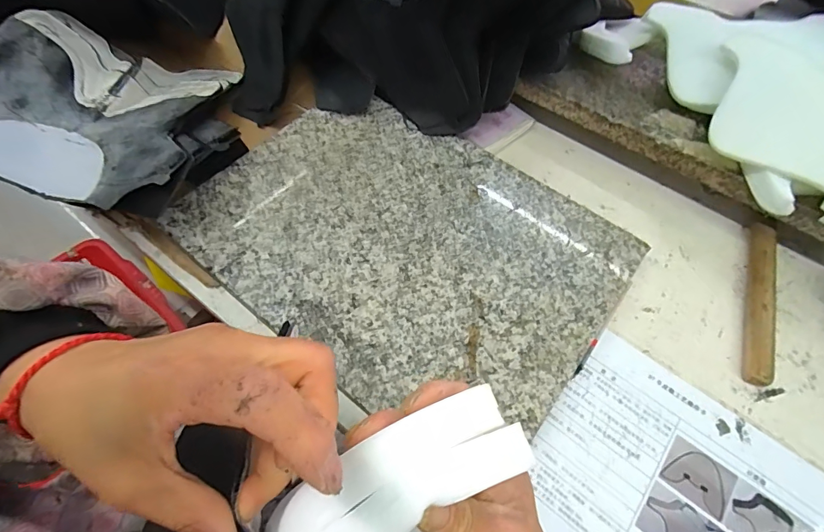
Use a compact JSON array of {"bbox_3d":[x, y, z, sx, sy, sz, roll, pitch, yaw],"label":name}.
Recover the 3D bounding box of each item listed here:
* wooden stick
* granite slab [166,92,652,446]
[{"bbox_3d":[0.336,0.031,0.400,0.021,0.016,0.173,20,61,9],"label":"wooden stick"},{"bbox_3d":[-0.006,-0.029,0.413,0.385,0.021,0.289,35,64,17],"label":"granite slab"}]

